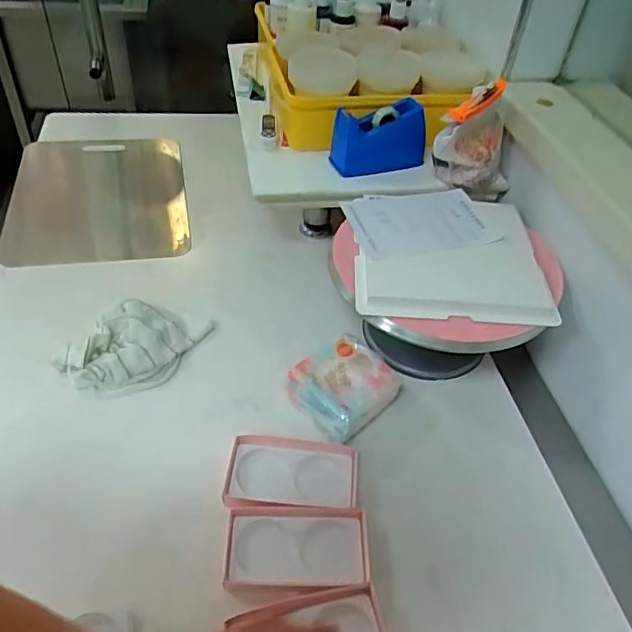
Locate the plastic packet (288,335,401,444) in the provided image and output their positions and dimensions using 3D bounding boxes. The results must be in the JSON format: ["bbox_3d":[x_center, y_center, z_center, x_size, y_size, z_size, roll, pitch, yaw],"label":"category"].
[{"bbox_3d":[0.031,0.090,0.707,0.127,0.053,0.106,-31,55,-31],"label":"plastic packet"}]

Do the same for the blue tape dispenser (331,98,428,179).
[{"bbox_3d":[0.094,-0.267,0.841,0.136,0.086,0.063,-14,48,-18],"label":"blue tape dispenser"}]

